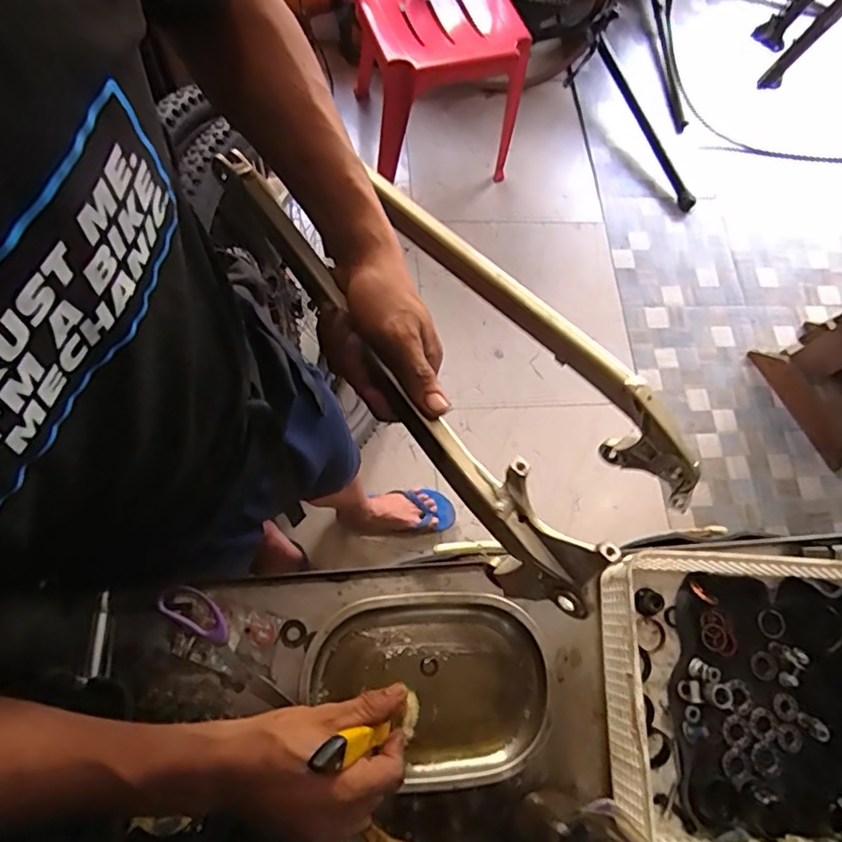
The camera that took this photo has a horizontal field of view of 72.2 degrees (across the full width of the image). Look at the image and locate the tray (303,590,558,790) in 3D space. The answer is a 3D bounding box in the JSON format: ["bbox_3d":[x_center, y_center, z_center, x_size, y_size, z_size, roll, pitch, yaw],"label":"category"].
[{"bbox_3d":[0.007,0.239,0.526,0.216,0.032,0.156,0,71,-7],"label":"tray"}]

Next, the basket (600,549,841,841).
[{"bbox_3d":[0.335,0.254,0.519,0.329,0.079,0.246,4,71,-5],"label":"basket"}]

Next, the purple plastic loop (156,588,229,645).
[{"bbox_3d":[-0.200,0.173,0.518,0.068,0.019,0.032,33,71,5],"label":"purple plastic loop"}]

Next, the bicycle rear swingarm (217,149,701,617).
[{"bbox_3d":[0.034,-0.074,0.464,0.178,0.108,0.425,-32,76,-12],"label":"bicycle rear swingarm"}]

